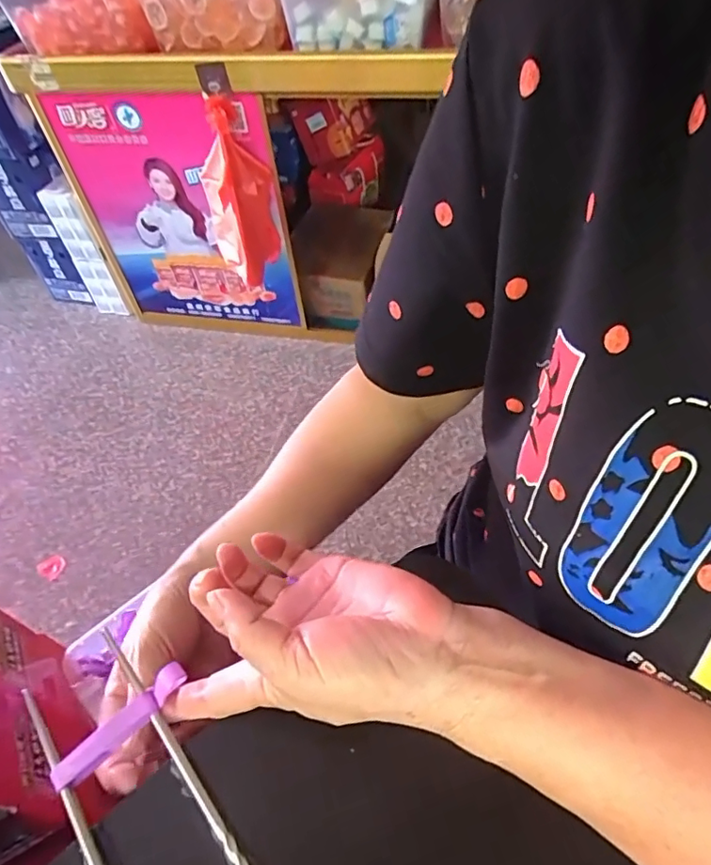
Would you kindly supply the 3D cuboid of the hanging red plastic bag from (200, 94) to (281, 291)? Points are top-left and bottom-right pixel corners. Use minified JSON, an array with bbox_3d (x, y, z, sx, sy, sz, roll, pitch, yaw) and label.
[{"bbox_3d":[-0.264,-0.532,1.220,0.148,0.362,0.197,-16,50,-7],"label":"hanging red plastic bag"}]

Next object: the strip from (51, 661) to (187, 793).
[{"bbox_3d":[-0.116,0.144,0.263,0.070,0.008,0.012,-38,56,-19],"label":"strip"}]

